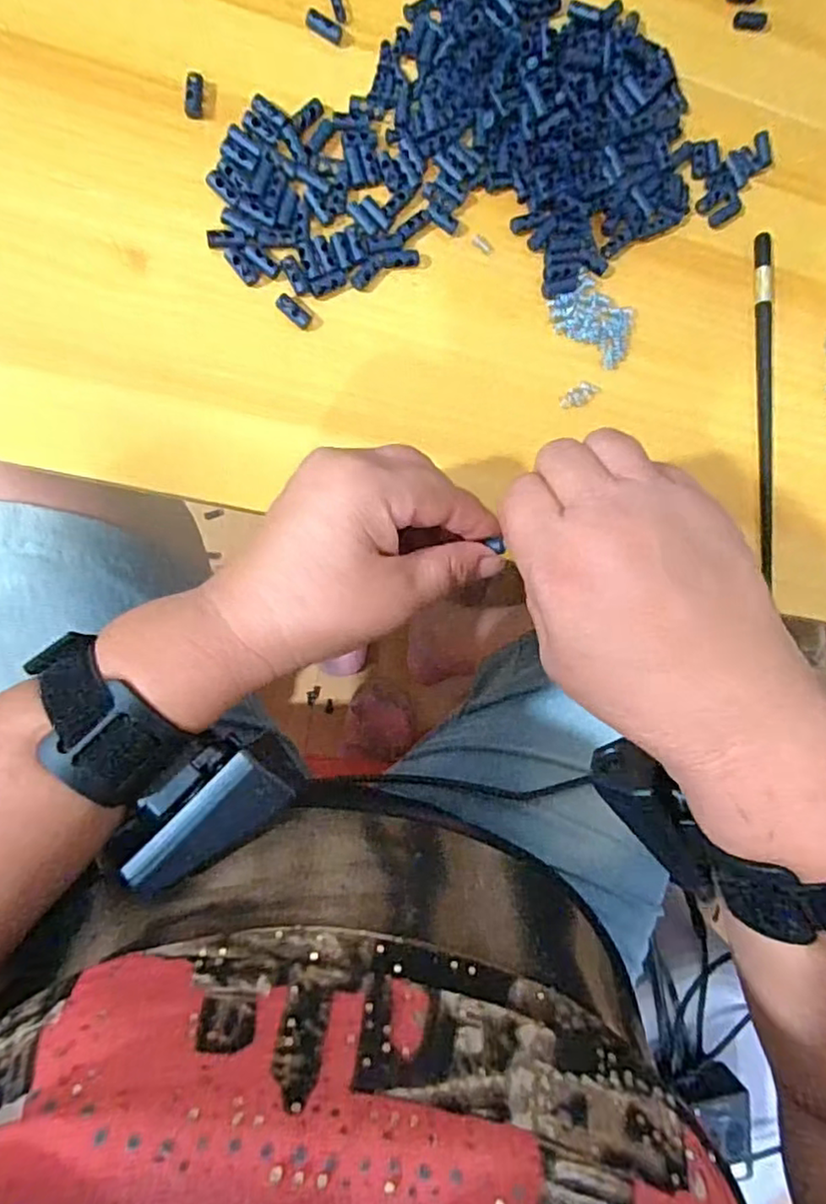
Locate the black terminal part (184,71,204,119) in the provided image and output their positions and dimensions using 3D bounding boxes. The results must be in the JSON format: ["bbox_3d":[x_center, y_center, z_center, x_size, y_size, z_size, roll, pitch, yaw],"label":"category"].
[{"bbox_3d":[-0.104,-0.242,0.307,0.008,0.004,0.021,3,88,-12],"label":"black terminal part"}]

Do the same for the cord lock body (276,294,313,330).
[{"bbox_3d":[-0.059,-0.143,0.316,0.018,0.004,0.009,36,81,-9],"label":"cord lock body"}]

